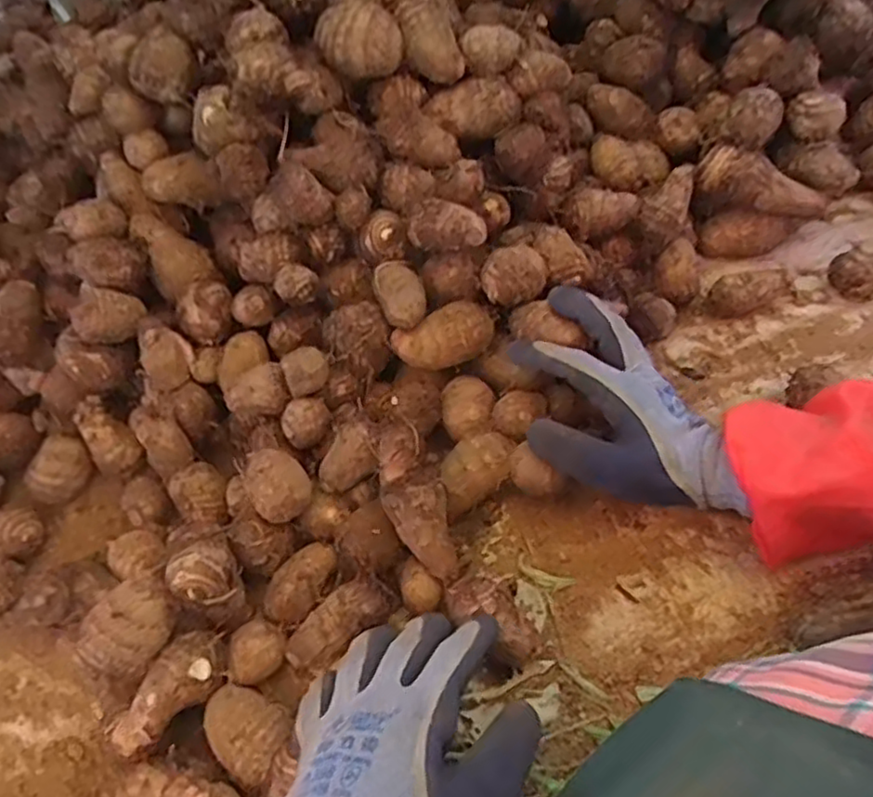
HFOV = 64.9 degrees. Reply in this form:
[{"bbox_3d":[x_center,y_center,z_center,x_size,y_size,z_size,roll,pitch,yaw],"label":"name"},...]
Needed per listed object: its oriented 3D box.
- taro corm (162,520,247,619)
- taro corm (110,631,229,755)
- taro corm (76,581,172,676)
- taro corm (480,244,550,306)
[{"bbox_3d":[-0.139,0.102,0.409,0.036,0.037,0.051,-29,63,-15],"label":"taro corm"},{"bbox_3d":[-0.154,0.165,0.389,0.035,0.029,0.072,35,66,19],"label":"taro corm"},{"bbox_3d":[-0.177,0.135,0.399,0.039,0.037,0.050,29,64,16],"label":"taro corm"},{"bbox_3d":[0.054,-0.081,0.483,0.044,0.046,0.034,11,60,7],"label":"taro corm"}]

